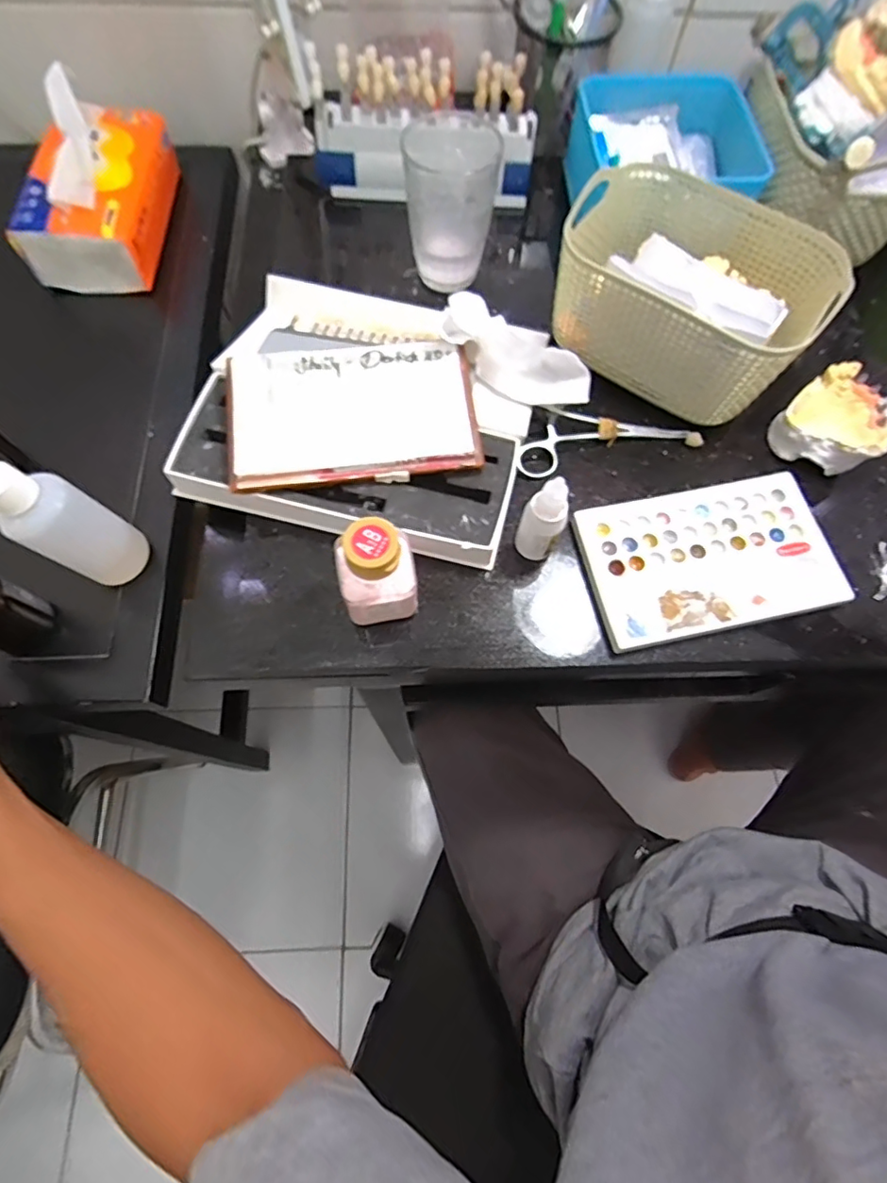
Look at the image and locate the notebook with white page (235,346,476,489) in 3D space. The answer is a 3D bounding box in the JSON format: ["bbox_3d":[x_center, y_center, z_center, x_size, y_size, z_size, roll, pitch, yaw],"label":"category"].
[{"bbox_3d":[-0.056,-0.113,0.348,0.149,0.008,0.091,-5,76,-5],"label":"notebook with white page"}]

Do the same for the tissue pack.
[{"bbox_3d":[-0.319,-0.378,0.498,0.100,0.106,0.177,1,69,-1],"label":"tissue pack"}]

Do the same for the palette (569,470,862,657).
[{"bbox_3d":[0.168,-0.022,0.353,0.154,0.012,0.094,-11,69,-5],"label":"palette"}]

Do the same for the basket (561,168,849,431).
[{"bbox_3d":[0.161,-0.202,0.377,0.166,0.080,0.113,34,72,12],"label":"basket"}]

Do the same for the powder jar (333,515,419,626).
[{"bbox_3d":[-0.037,-0.007,0.310,0.040,0.073,0.036,-12,69,-6],"label":"powder jar"}]

